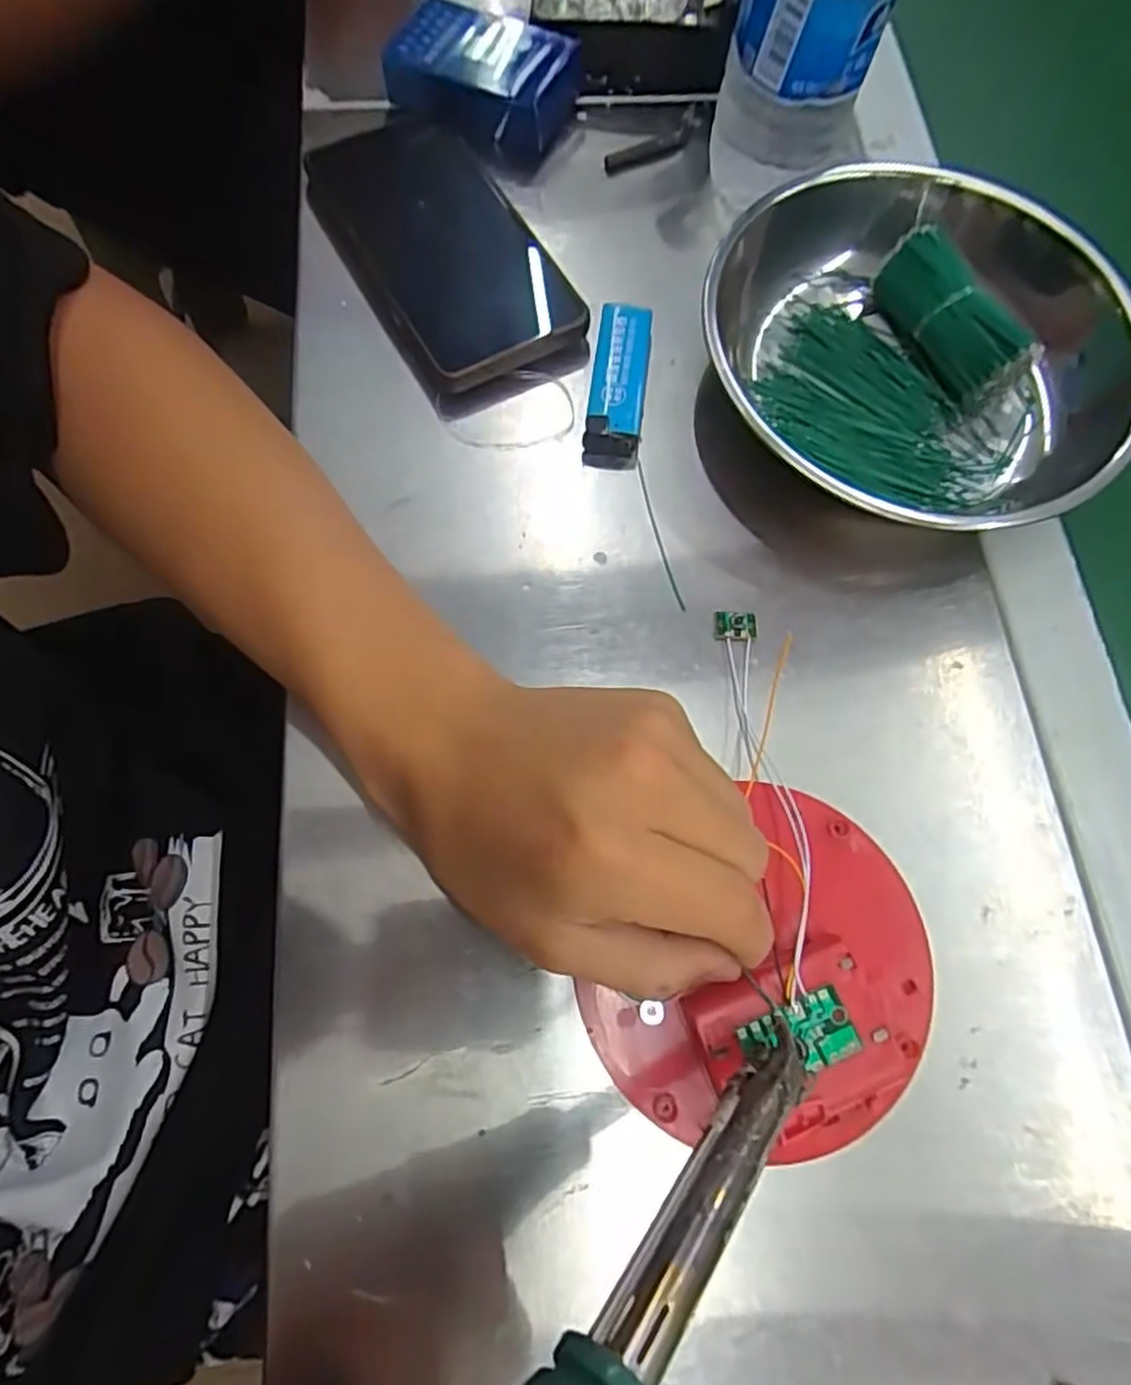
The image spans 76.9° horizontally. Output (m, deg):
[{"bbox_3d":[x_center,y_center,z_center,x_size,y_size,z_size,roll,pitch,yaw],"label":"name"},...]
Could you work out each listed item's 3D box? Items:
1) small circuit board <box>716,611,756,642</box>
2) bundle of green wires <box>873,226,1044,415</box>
[{"bbox_3d":[0.070,-0.027,0.291,0.016,0.006,0.010,3,72,0],"label":"small circuit board"},{"bbox_3d":[0.173,-0.168,0.320,0.022,0.028,0.077,-26,74,-9],"label":"bundle of green wires"}]

